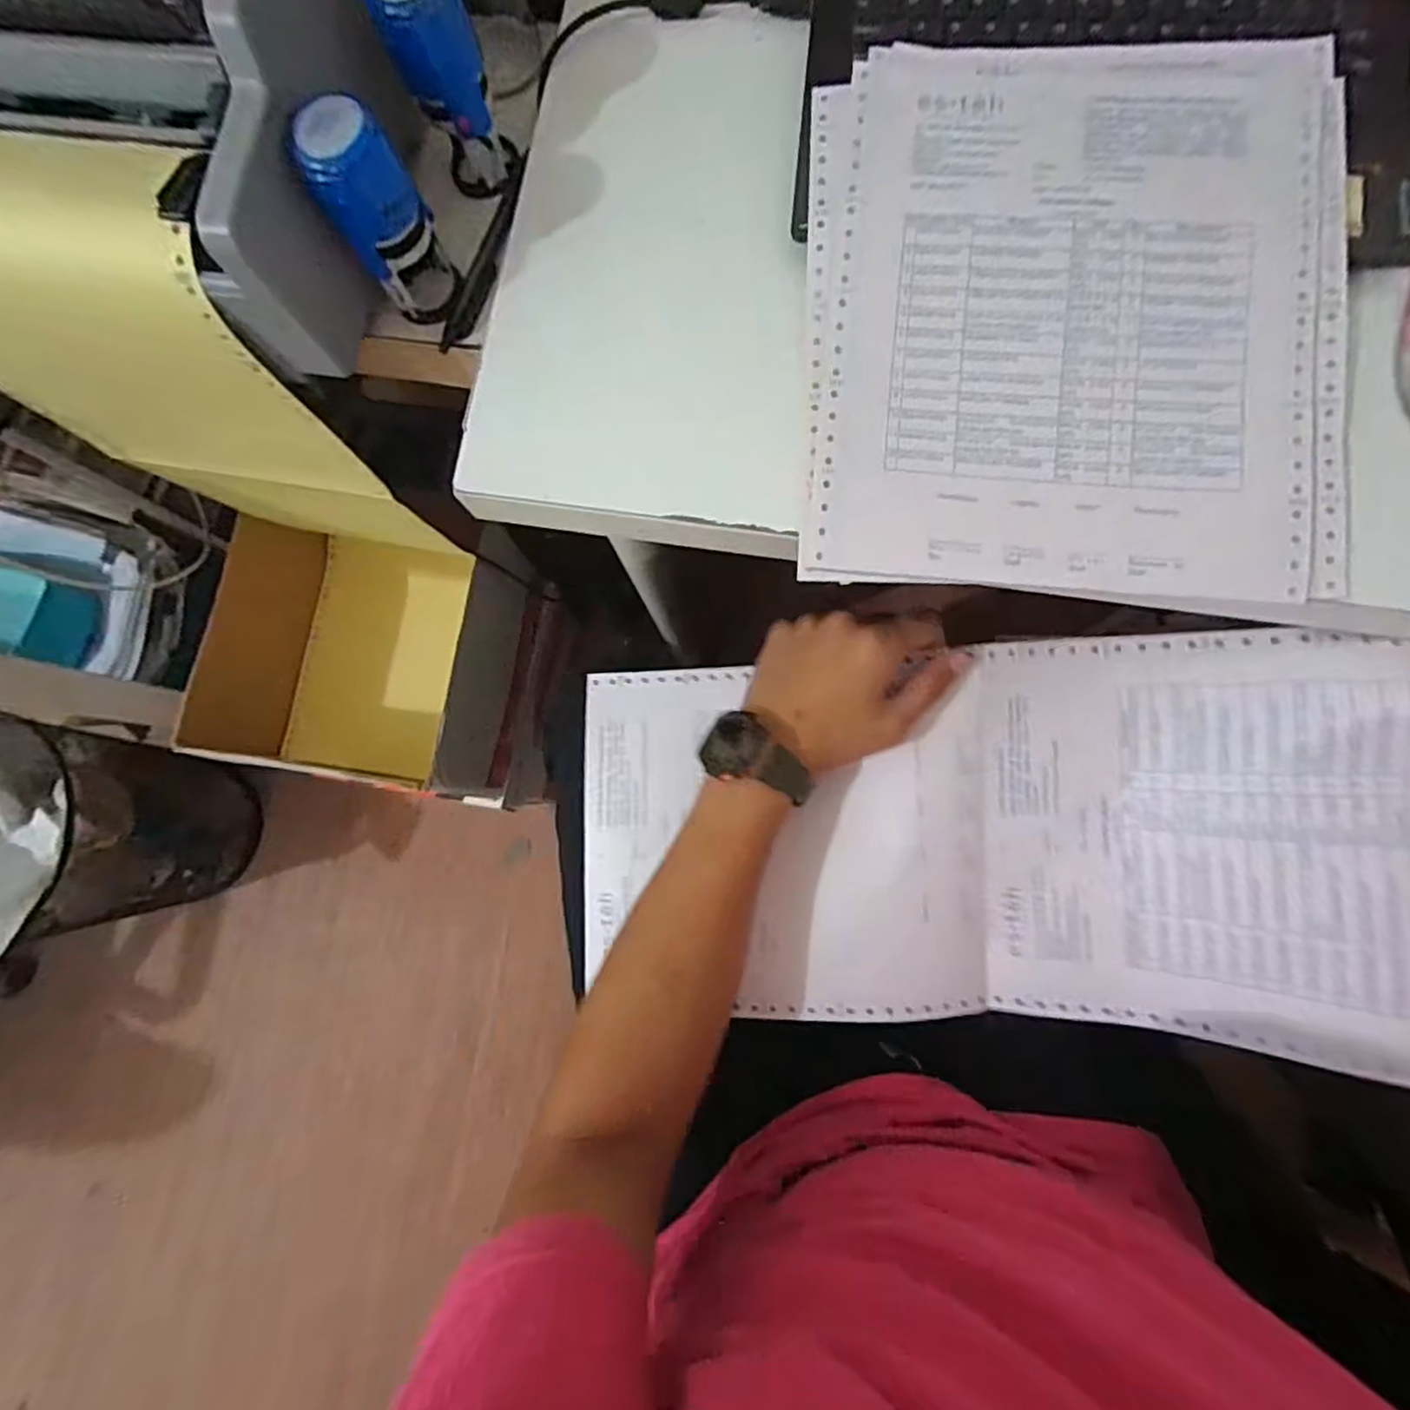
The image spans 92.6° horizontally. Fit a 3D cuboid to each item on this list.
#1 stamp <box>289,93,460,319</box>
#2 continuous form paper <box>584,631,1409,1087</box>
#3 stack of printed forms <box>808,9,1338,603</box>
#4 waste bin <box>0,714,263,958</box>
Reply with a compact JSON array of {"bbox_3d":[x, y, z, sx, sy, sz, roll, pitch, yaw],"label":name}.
[{"bbox_3d":[-0.171,-0.261,0.362,0.043,0.098,0.042,-1,81,4],"label":"stamp"},{"bbox_3d":[0.169,0.083,0.427,0.520,0.076,0.235,-2,83,17],"label":"continuous form paper"},{"bbox_3d":[0.190,-0.219,0.353,0.264,0.010,0.318,3,83,4],"label":"stack of printed forms"},{"bbox_3d":[-0.842,0.164,0.913,0.239,0.358,0.265,9,82,6],"label":"waste bin"}]

